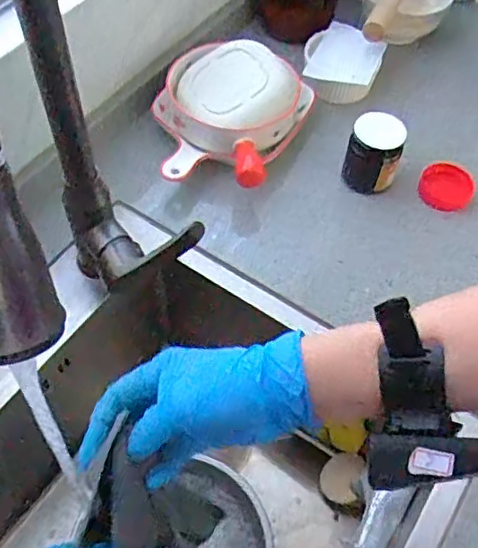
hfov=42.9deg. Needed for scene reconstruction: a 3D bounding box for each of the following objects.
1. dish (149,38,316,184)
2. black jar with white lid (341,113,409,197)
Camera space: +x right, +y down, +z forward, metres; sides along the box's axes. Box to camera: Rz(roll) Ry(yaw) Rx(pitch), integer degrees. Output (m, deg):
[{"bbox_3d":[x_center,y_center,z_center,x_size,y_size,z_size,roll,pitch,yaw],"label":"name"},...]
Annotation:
[{"bbox_3d":[-0.016,-0.183,0.694,0.180,0.090,0.180,17,58,8],"label":"dish"},{"bbox_3d":[0.150,-0.132,0.676,0.055,0.082,0.048,25,59,13],"label":"black jar with white lid"}]

